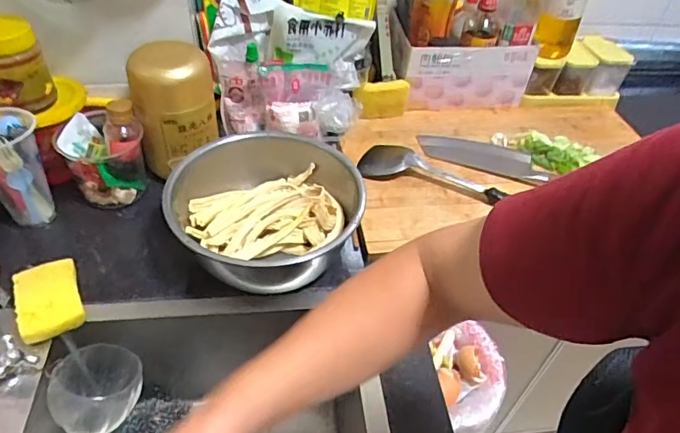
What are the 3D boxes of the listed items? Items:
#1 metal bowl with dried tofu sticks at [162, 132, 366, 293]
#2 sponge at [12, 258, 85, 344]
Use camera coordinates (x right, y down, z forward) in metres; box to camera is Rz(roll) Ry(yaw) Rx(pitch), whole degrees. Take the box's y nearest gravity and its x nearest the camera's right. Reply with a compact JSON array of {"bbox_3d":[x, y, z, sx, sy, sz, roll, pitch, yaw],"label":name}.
[{"bbox_3d":[-0.096,-0.012,0.680,0.241,0.093,0.236,4,43,-3],"label":"metal bowl with dried tofu sticks"},{"bbox_3d":[-0.343,0.096,0.597,0.067,0.030,0.089,-18,48,-25],"label":"sponge"}]

